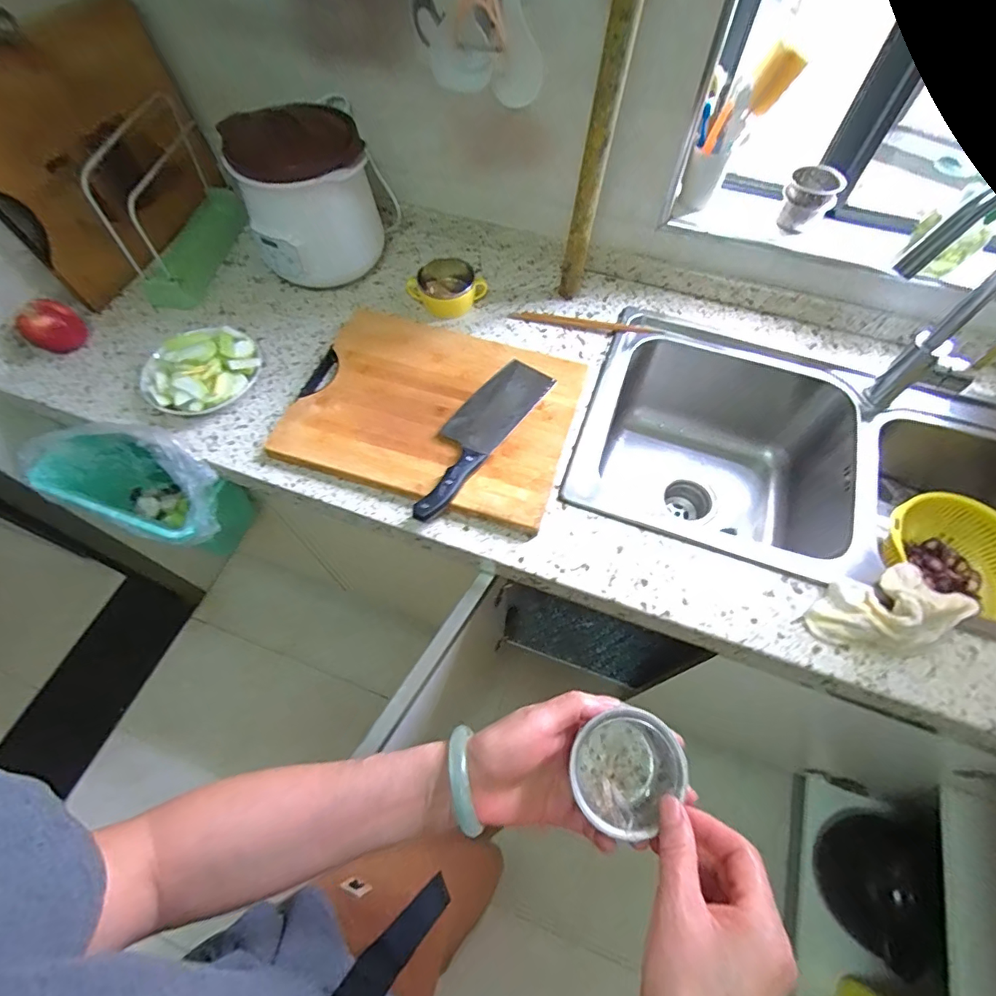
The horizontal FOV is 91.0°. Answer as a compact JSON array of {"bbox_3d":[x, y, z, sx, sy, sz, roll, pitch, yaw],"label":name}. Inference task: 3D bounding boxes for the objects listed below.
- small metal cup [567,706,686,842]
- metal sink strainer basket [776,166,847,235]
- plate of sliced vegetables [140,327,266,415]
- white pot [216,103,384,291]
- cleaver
[{"bbox_3d":[0.084,0.183,0.331,0.072,0.041,0.065,-37,68,-18],"label":"small metal cup"},{"bbox_3d":[0.475,-0.457,0.749,0.073,0.069,0.069,29,66,15],"label":"metal sink strainer basket"},{"bbox_3d":[-0.444,-0.193,0.735,0.147,0.054,0.167,37,68,18],"label":"plate of sliced vegetables"},{"bbox_3d":[-0.296,-0.457,0.788,0.188,0.226,0.175,0,62,0],"label":"white pot"},{"bbox_3d":[-0.033,-0.093,0.679,0.083,0.022,0.290,32,66,16],"label":"cleaver"}]

